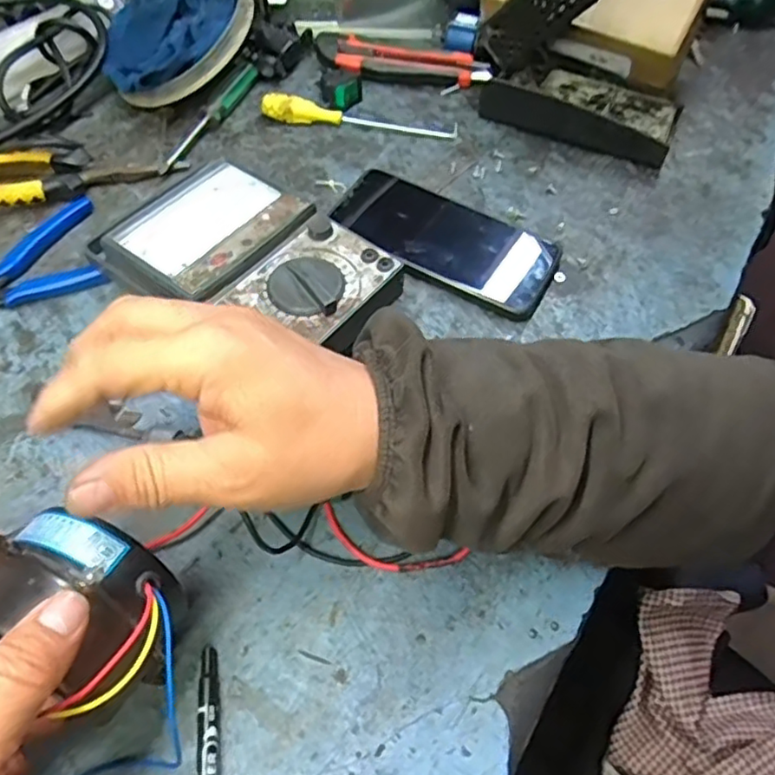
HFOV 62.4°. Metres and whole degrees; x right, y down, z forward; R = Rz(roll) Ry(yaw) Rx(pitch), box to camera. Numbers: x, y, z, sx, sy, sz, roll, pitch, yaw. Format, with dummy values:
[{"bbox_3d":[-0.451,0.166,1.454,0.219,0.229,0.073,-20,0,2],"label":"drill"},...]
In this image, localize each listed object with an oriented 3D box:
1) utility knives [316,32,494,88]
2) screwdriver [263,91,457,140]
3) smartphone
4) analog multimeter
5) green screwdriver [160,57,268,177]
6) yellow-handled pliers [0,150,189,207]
[{"bbox_3d":[0.014,-0.292,0.574,0.155,0.010,0.036,11,84,-2],"label":"utility knives"},{"bbox_3d":[-0.024,-0.232,0.541,0.162,0.018,0.022,7,58,2],"label":"screwdriver"},{"bbox_3d":[0.041,-0.109,0.464,0.159,0.016,0.087,26,57,6],"label":"smartphone"},{"bbox_3d":[-0.088,-0.078,0.420,0.187,0.050,0.121,25,60,14],"label":"analog multimeter"},{"bbox_3d":[-0.148,-0.227,0.532,0.017,0.016,0.148,23,60,11],"label":"green screwdriver"},{"bbox_3d":[-0.244,-0.167,0.491,0.161,0.022,0.048,-21,61,-15],"label":"yellow-handled pliers"}]

